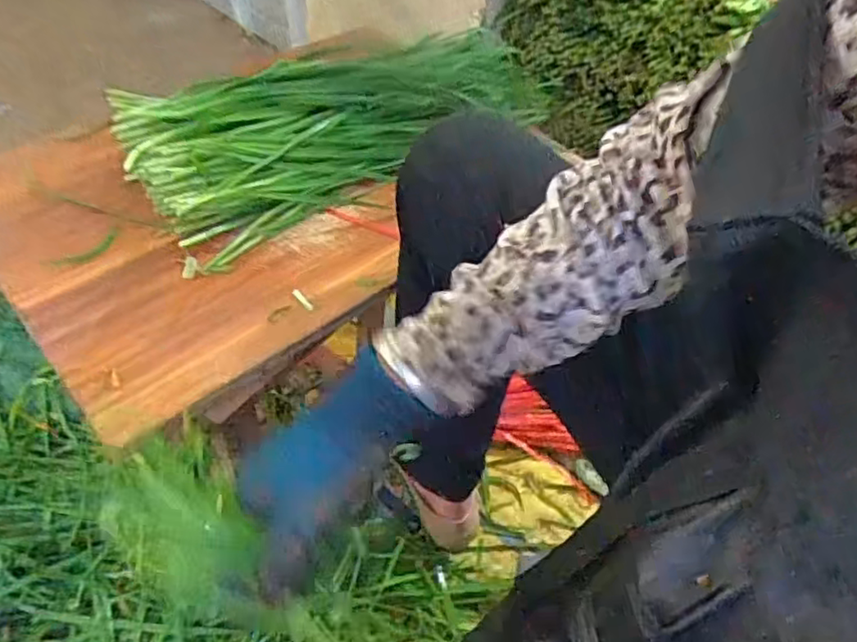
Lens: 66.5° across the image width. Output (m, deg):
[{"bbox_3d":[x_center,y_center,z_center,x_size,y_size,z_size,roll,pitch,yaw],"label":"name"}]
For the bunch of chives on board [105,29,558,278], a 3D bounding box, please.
[{"bbox_3d":[-0.067,-0.239,0.711,0.510,0.073,0.206,-29,59,-26],"label":"bunch of chives on board"}]

